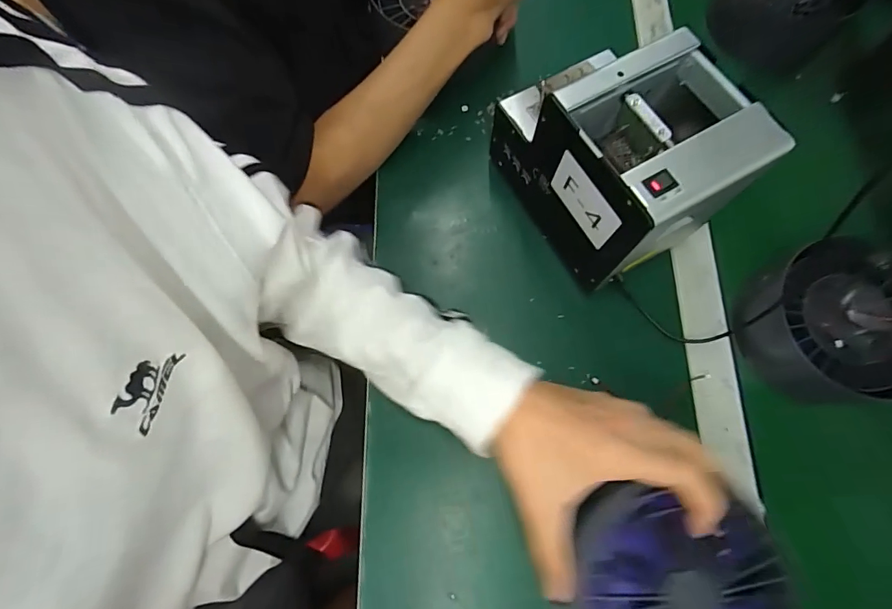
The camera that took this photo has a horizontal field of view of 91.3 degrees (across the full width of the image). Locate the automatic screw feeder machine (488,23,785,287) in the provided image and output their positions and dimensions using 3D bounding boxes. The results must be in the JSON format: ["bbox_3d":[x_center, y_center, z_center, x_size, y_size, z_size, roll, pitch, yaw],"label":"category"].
[{"bbox_3d":[0.145,-0.132,0.383,0.131,0.152,0.182,-28,77,-7],"label":"automatic screw feeder machine"}]

